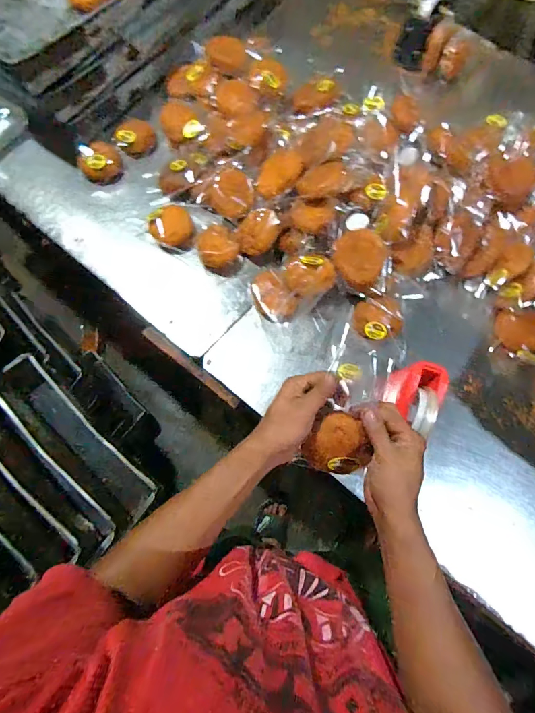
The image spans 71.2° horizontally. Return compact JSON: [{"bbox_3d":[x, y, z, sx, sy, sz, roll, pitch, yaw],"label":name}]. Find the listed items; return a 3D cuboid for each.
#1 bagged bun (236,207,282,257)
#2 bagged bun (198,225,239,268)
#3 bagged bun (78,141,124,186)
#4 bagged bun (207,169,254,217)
[{"bbox_3d":[-0.018,-0.255,0.763,0.085,0.042,0.092,5,72,2],"label":"bagged bun"},{"bbox_3d":[-0.104,-0.225,0.781,0.074,0.050,0.081,0,71,0],"label":"bagged bun"},{"bbox_3d":[-0.378,-0.441,0.844,0.089,0.056,0.087,0,71,0],"label":"bagged bun"},{"bbox_3d":[-0.076,-0.336,0.772,0.094,0.048,0.081,-11,72,-3],"label":"bagged bun"}]

